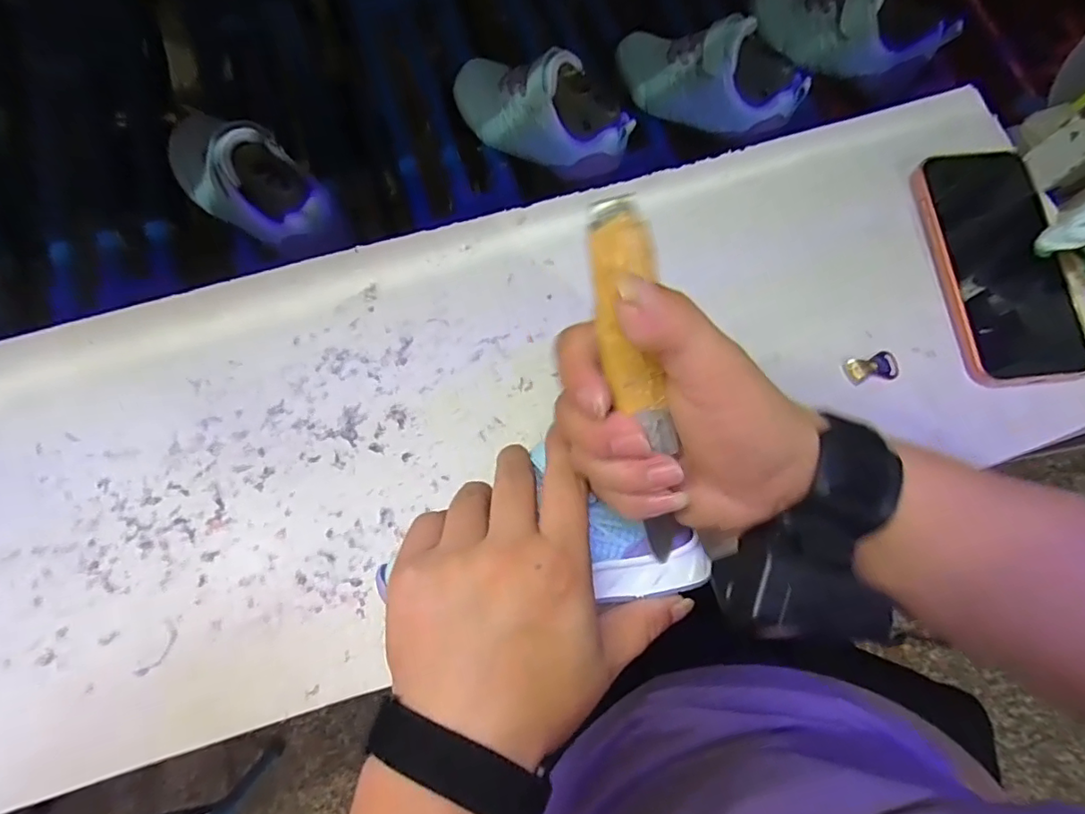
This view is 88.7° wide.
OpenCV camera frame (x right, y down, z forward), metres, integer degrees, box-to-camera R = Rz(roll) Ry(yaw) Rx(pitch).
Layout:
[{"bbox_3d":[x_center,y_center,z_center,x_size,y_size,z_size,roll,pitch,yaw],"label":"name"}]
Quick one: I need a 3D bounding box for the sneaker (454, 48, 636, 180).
[{"bbox_3d":[-0.003,-0.235,0.444,0.154,0.079,0.062,24,75,5],"label":"sneaker"}]

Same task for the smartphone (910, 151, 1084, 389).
[{"bbox_3d":[0.310,-0.098,0.376,0.087,0.018,0.167,-6,75,-3],"label":"smartphone"}]

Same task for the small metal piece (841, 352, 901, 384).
[{"bbox_3d":[0.213,-0.026,0.358,0.036,0.009,0.018,-8,75,-4],"label":"small metal piece"}]

